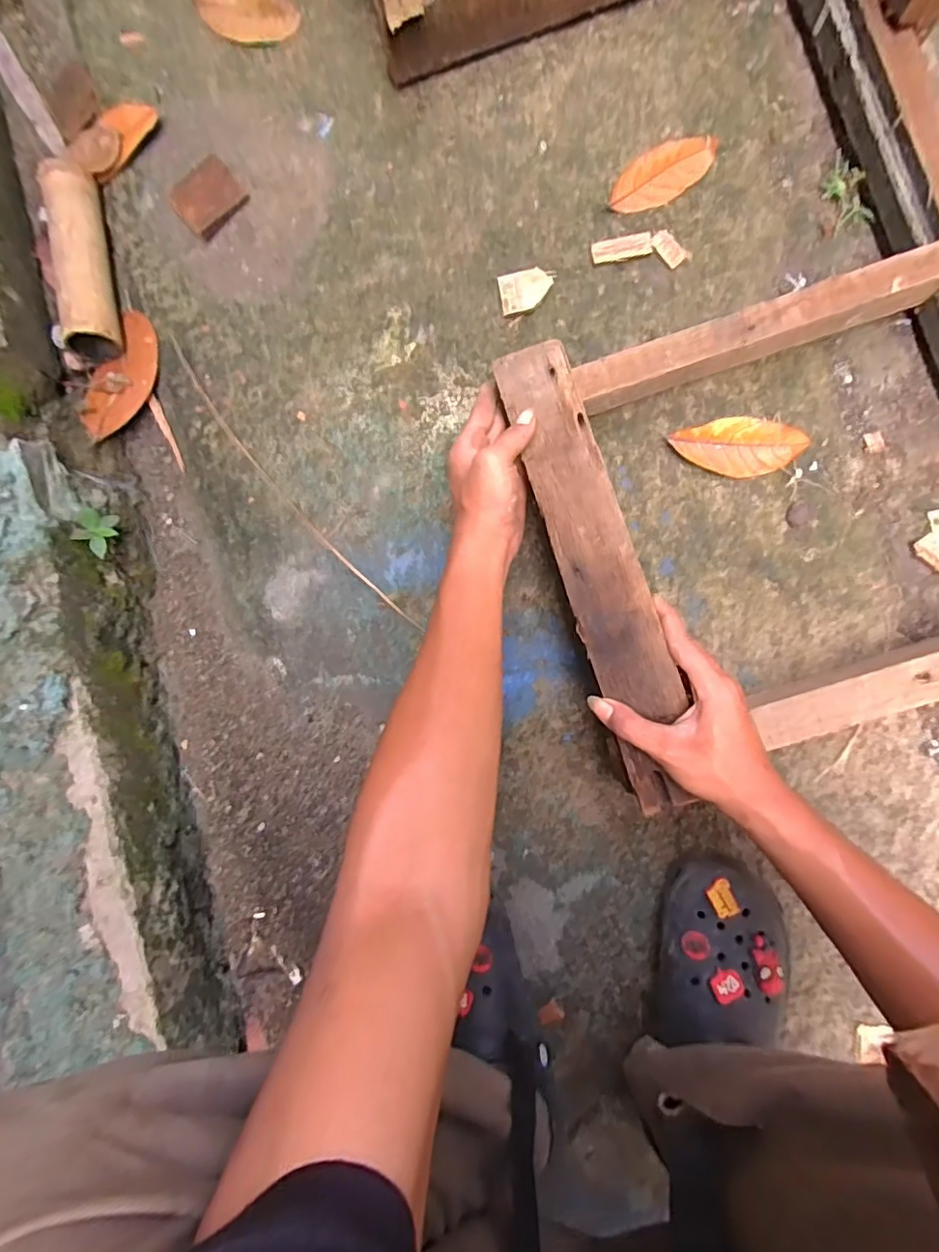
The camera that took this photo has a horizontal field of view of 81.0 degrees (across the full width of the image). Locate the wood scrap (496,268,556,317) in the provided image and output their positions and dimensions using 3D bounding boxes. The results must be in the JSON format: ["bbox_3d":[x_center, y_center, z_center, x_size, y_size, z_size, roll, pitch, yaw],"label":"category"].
[{"bbox_3d":[0.055,-0.321,0.527,0.050,0.011,0.036,-11,87,5],"label":"wood scrap"}]

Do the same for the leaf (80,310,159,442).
[{"bbox_3d":[-0.363,-0.259,0.568,0.063,0.021,0.127,33,92,6],"label":"leaf"}]

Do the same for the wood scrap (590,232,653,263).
[{"bbox_3d":[0.146,-0.362,0.526,0.056,0.004,0.019,-10,87,6],"label":"wood scrap"}]

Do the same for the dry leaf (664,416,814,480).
[{"bbox_3d":[0.245,-0.167,0.506,0.109,0.020,0.055,-2,88,6],"label":"dry leaf"}]

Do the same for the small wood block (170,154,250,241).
[{"bbox_3d":[-0.266,-0.435,0.558,0.066,0.008,0.062,-43,85,3],"label":"small wood block"}]

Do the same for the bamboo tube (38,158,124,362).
[{"bbox_3d":[-0.395,-0.376,0.559,0.045,0.040,0.192,-8,87,6],"label":"bamboo tube"}]

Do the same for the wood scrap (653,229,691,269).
[{"bbox_3d":[0.192,-0.361,0.526,0.021,0.005,0.037,-41,85,3],"label":"wood scrap"}]

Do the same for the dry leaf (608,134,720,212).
[{"bbox_3d":[0.184,-0.432,0.525,0.105,0.010,0.052,-24,86,5],"label":"dry leaf"}]

